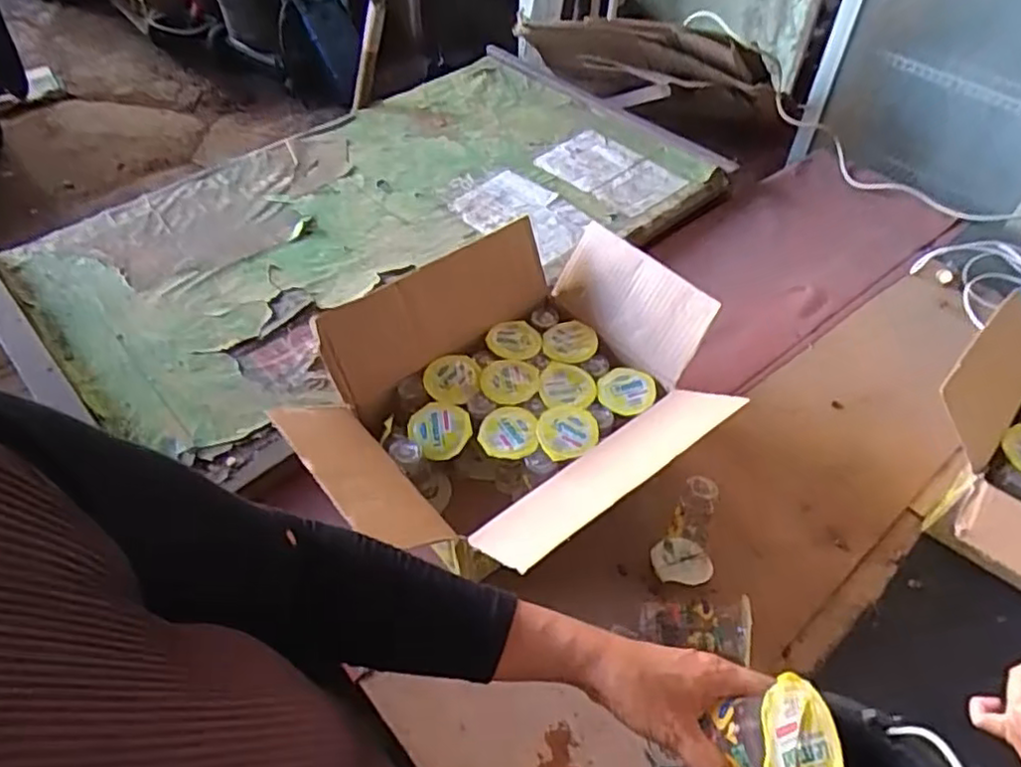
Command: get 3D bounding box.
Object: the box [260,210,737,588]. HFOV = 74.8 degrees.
[{"bbox_3d":[0.004,0.040,0.833,0.499,0.226,0.363,-25,55,-20],"label":"box"}]

